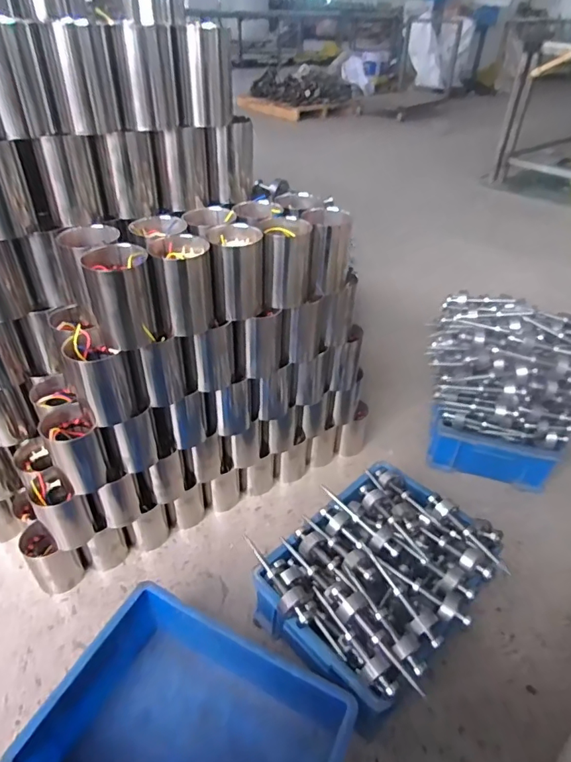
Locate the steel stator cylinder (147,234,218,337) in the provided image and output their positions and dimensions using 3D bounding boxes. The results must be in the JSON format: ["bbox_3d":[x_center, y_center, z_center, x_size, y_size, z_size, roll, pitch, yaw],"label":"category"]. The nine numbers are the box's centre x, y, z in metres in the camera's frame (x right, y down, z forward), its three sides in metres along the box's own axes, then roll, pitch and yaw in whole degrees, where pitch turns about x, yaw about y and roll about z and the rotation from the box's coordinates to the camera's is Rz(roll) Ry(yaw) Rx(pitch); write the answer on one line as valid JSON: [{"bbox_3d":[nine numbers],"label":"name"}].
[{"bbox_3d":[-0.168,-0.158,0.770,0.090,0.136,0.090,-15,42,-20],"label":"steel stator cylinder"}]

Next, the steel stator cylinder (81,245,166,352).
[{"bbox_3d":[-0.250,-0.130,0.728,0.092,0.136,0.083,-15,42,-21],"label":"steel stator cylinder"}]

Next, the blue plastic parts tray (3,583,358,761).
[{"bbox_3d":[-0.138,0.535,0.700,0.409,0.135,0.288,18,41,19],"label":"blue plastic parts tray"}]

